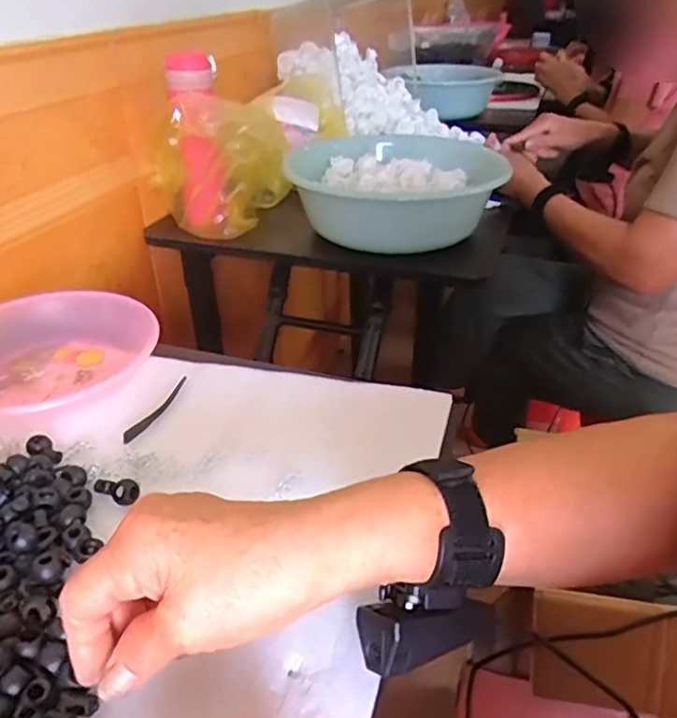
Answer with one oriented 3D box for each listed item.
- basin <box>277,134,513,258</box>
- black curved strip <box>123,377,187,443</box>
[{"bbox_3d":[0.078,-0.224,0.836,0.247,0.107,0.241,0,33,0],"label":"basin"},{"bbox_3d":[-0.147,0.041,0.497,0.009,0.008,0.085,12,35,18],"label":"black curved strip"}]

